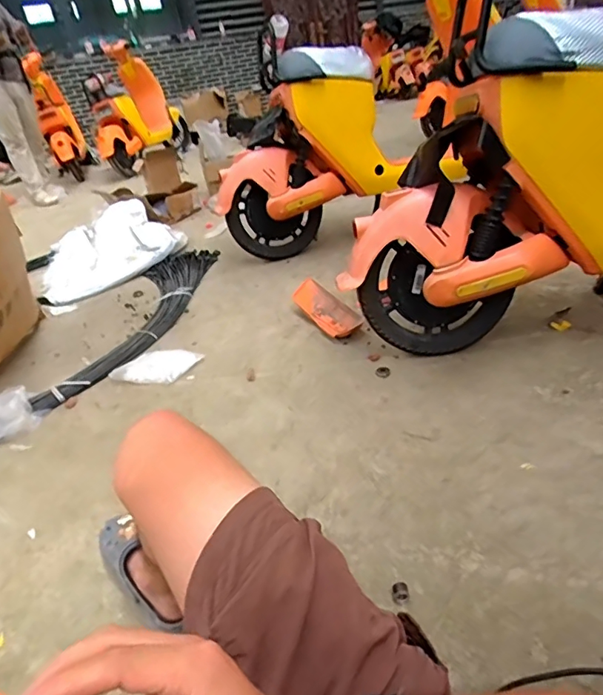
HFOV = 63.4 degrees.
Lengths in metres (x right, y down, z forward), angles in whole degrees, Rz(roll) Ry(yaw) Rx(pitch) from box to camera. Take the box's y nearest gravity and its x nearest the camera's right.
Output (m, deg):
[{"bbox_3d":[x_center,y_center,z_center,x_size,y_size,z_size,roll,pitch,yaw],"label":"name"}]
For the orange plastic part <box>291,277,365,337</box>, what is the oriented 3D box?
[{"bbox_3d":[0.073,-0.129,1.549,0.112,0.056,0.318,-19,32,-18],"label":"orange plastic part"}]

